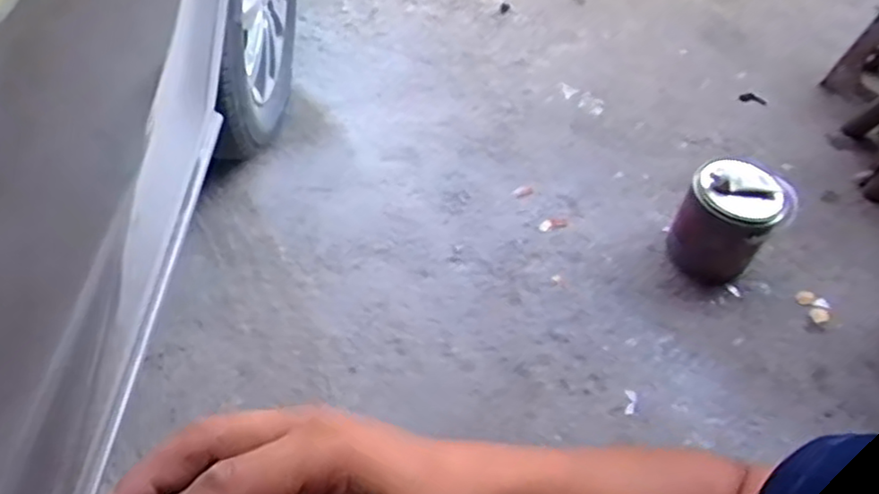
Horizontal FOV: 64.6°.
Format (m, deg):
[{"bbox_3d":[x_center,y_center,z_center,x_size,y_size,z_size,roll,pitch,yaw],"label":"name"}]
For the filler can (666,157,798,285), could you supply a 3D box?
[{"bbox_3d":[0.514,-0.050,1.233,0.160,0.194,0.171,3,50,-3],"label":"filler can"}]

